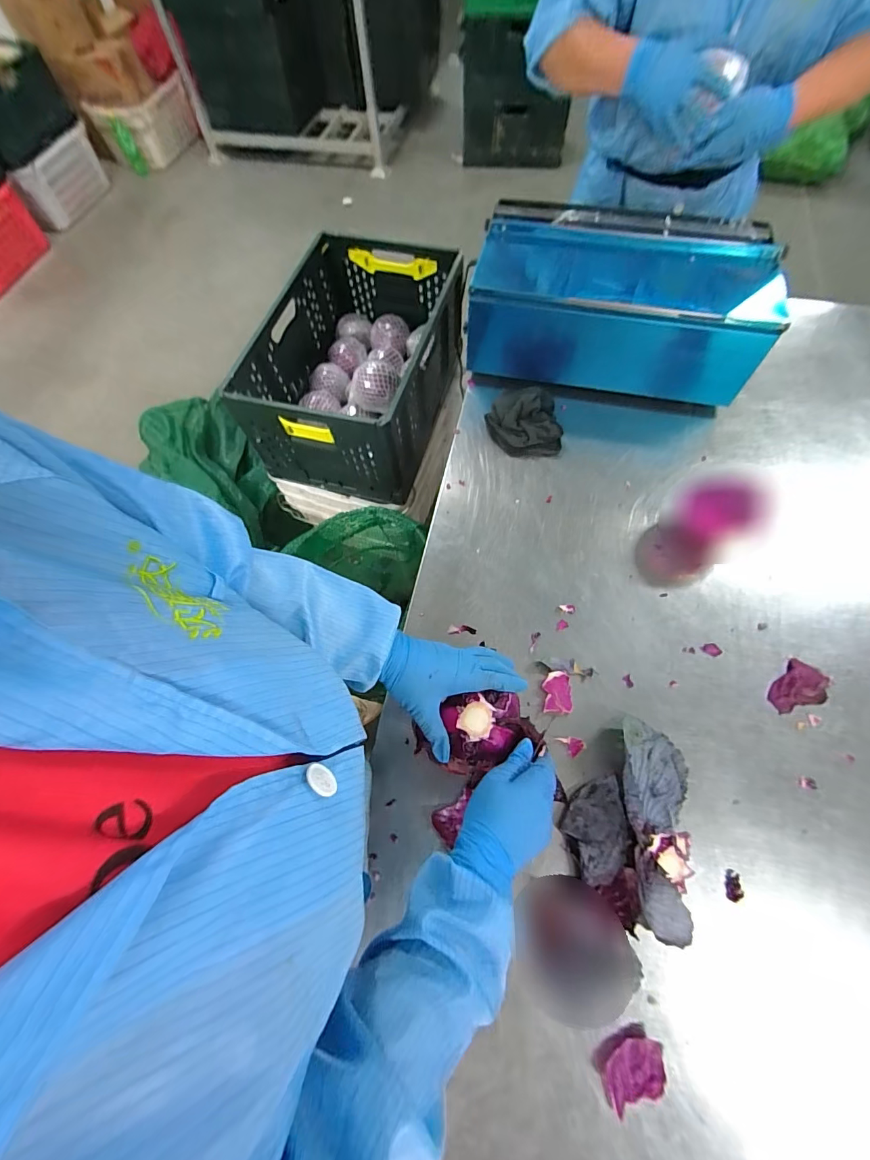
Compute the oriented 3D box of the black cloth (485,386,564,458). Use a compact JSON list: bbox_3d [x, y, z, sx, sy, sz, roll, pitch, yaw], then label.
[{"bbox_3d":[0.163,-0.294,0.773,0.128,0.048,0.144,-9,67,-3],"label":"black cloth"}]

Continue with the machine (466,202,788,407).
[{"bbox_3d":[0.343,-0.515,0.797,0.521,0.168,0.278,12,67,6],"label":"machine"}]

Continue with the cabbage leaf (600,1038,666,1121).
[{"bbox_3d":[0.207,0.514,0.440,0.066,0.013,0.050,-13,67,-5],"label":"cabbage leaf"}]

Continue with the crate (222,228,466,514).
[{"bbox_3d":[-0.208,-0.580,1.131,0.458,0.273,0.619,13,67,8],"label":"crate"}]

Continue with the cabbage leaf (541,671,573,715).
[{"bbox_3d":[0.170,0.157,0.592,0.039,0.010,0.056,2,67,2],"label":"cabbage leaf"}]

